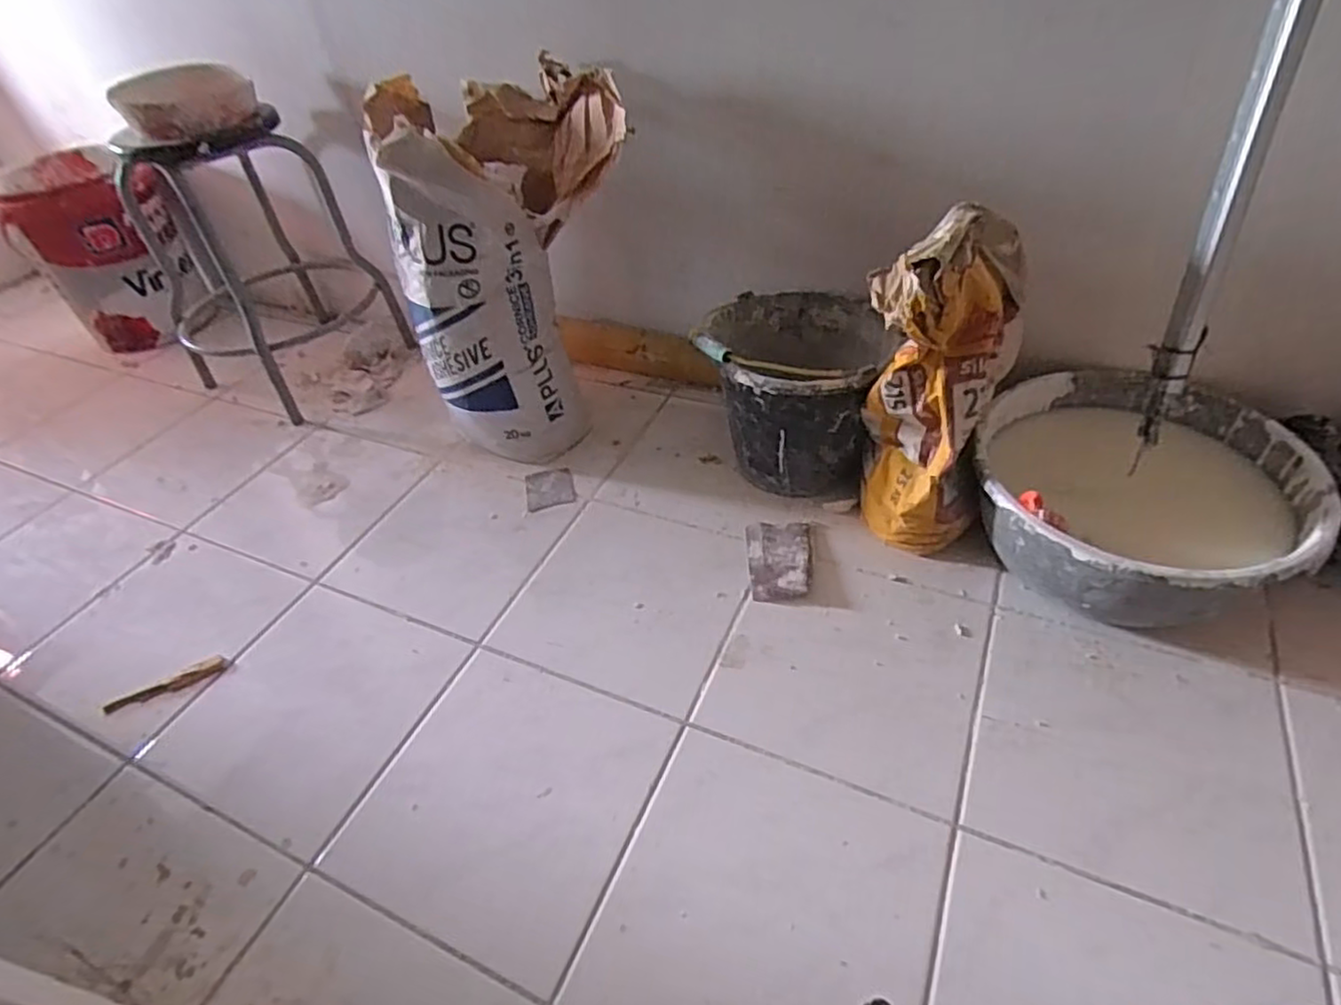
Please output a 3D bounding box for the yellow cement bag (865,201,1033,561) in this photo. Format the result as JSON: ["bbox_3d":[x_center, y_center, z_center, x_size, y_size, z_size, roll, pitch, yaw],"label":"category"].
[{"bbox_3d":[0.338,-0.146,0.888,0.159,0.444,0.185,13,47,21],"label":"yellow cement bag"}]

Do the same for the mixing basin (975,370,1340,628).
[{"bbox_3d":[0.577,0.012,0.889,0.356,0.168,0.345,-4,43,4],"label":"mixing basin"}]

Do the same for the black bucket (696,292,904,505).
[{"bbox_3d":[0.187,-0.174,1.065,0.254,0.268,0.281,-1,43,7],"label":"black bucket"}]

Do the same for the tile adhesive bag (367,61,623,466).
[{"bbox_3d":[-0.238,-0.361,1.140,0.350,0.531,0.294,-12,43,-5],"label":"tile adhesive bag"}]

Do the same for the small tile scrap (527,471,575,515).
[{"bbox_3d":[-0.200,-0.024,1.153,0.078,0.004,0.094,-13,43,-6],"label":"small tile scrap"}]

